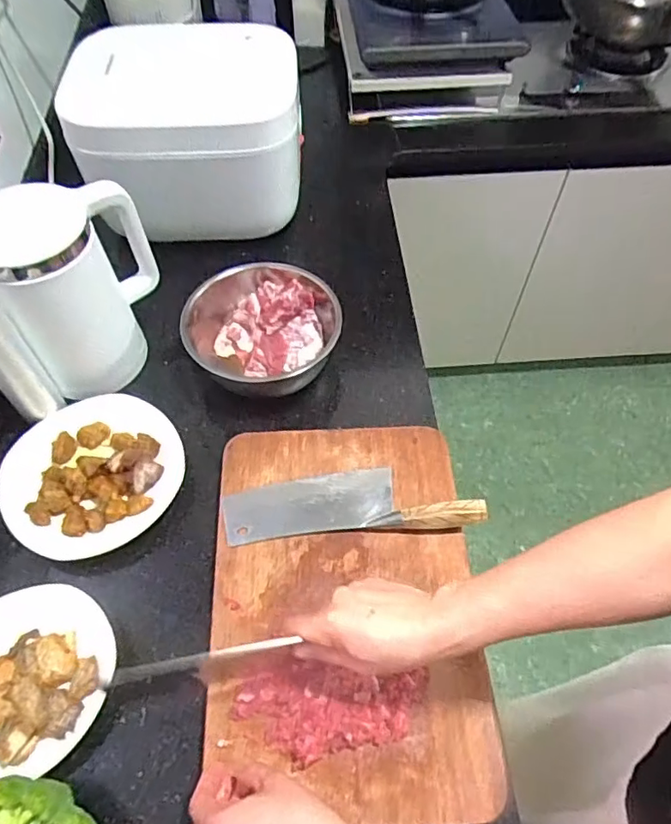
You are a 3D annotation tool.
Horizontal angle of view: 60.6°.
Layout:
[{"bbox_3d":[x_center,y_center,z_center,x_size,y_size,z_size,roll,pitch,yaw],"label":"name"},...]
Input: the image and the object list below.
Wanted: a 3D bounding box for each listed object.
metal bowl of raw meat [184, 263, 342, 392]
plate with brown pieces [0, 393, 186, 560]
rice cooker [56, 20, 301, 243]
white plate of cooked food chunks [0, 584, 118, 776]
[{"bbox_3d":[-0.100,-0.109,0.743,0.200,0.085,0.191,0,56,0],"label":"metal bowl of raw meat"},{"bbox_3d":[-0.279,0.070,0.664,0.177,0.034,0.201,38,64,22],"label":"plate with brown pieces"},{"bbox_3d":[-0.209,-0.381,0.818,0.311,0.223,0.176,-5,57,-3],"label":"rice cooker"},{"bbox_3d":[-0.307,0.259,0.546,0.190,0.026,0.156,-19,59,-13],"label":"white plate of cooked food chunks"}]

